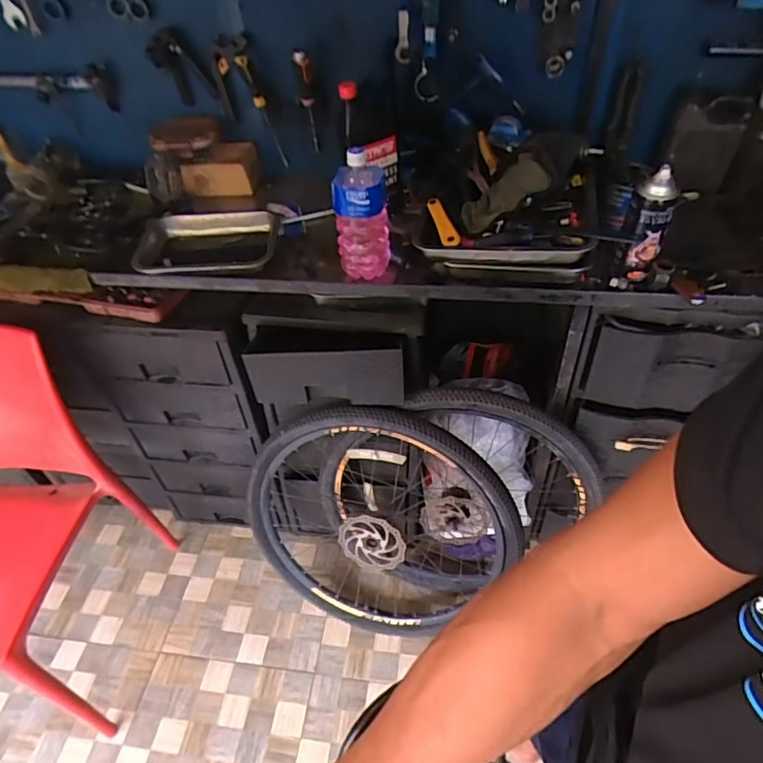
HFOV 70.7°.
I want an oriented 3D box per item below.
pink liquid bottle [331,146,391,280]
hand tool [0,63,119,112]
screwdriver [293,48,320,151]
[{"bbox_3d":[-0.032,-0.280,0.901,0.089,0.208,0.076,-3,45,1],"label":"pink liquid bottle"},{"bbox_3d":[-0.764,-0.634,1.170,0.389,0.084,0.038,3,44,8],"label":"hand tool"},{"bbox_3d":[-0.152,-0.579,1.110,0.033,0.230,0.032,-4,66,0],"label":"screwdriver"}]

